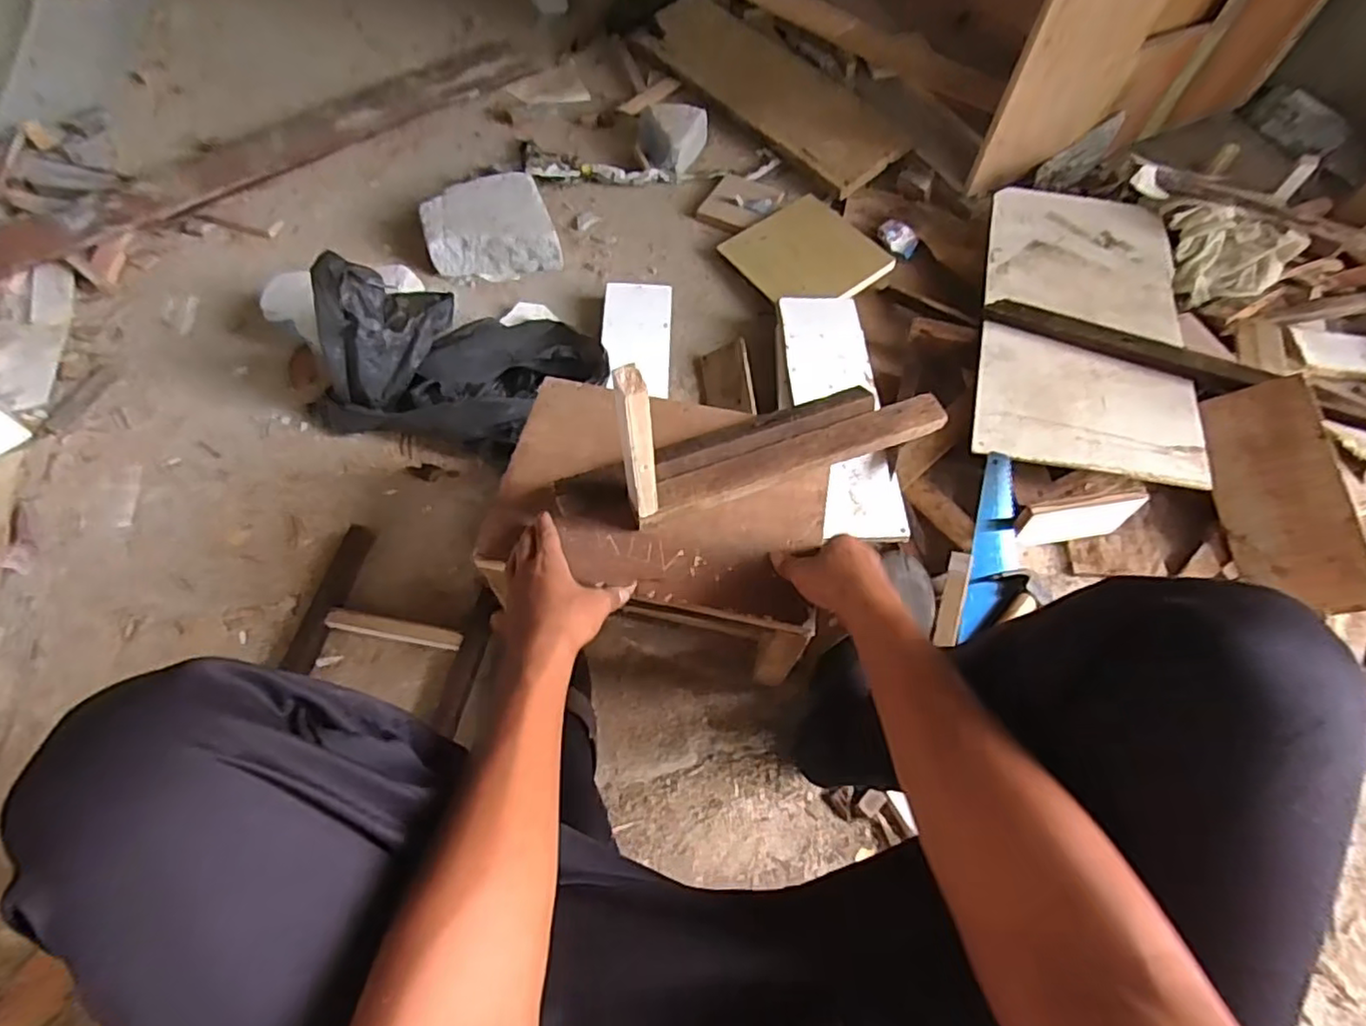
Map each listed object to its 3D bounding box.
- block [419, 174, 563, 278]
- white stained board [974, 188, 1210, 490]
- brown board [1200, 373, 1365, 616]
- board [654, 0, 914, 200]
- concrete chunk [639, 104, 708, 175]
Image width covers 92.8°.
[{"bbox_3d":[-0.322,-0.472,1.082,0.201,0.066,0.184,-15,65,-9],"label":"block"},{"bbox_3d":[0.570,-0.293,0.938,0.260,0.024,0.545,9,62,12],"label":"white stained board"},{"bbox_3d":[0.723,-0.016,0.787,0.029,0.118,0.278,-3,77,-50],"label":"brown board"},{"bbox_3d":[0.165,-0.850,1.289,0.185,0.019,0.645,-39,68,-5],"label":"board"},{"bbox_3d":[-0.021,-0.686,1.195,0.128,0.054,0.115,3,63,0],"label":"concrete chunk"}]

